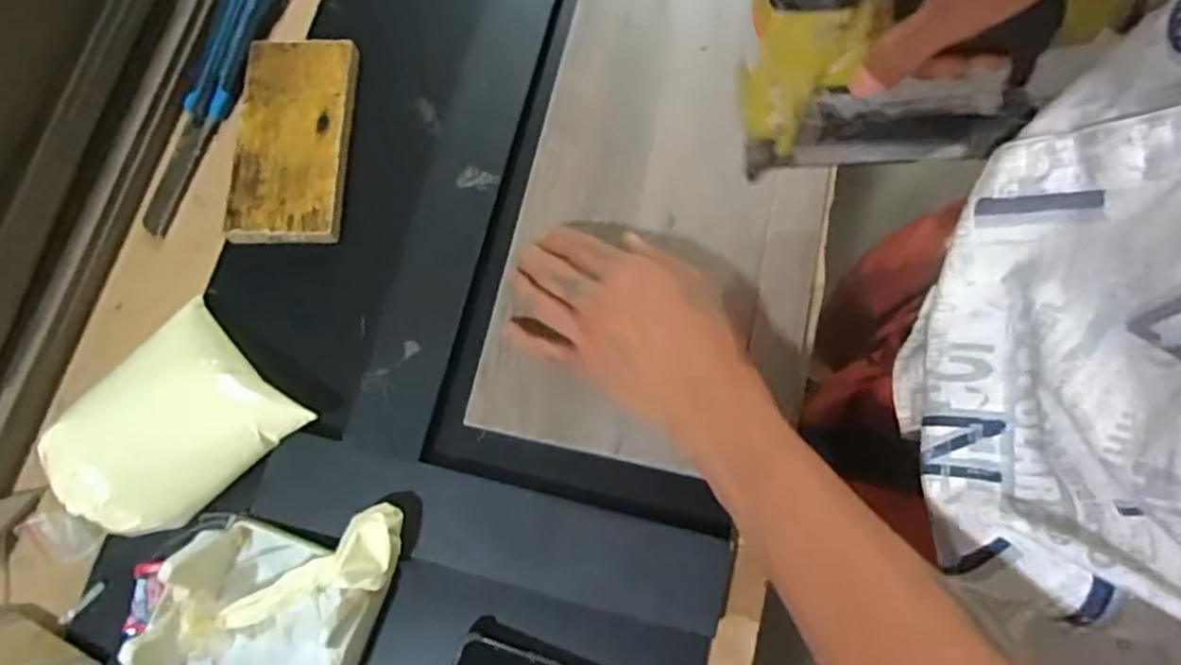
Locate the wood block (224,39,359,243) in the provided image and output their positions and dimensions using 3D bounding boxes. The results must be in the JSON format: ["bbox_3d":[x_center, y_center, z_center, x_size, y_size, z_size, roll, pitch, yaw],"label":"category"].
[{"bbox_3d":[-0.211,-0.139,0.509,0.075,0.015,0.152,1,75,2],"label":"wood block"}]

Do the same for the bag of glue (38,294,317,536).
[{"bbox_3d":[-0.259,0.047,0.432,0.126,0.050,0.120,-40,78,-8],"label":"bag of glue"}]

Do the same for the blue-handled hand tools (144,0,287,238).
[{"bbox_3d":[-0.281,-0.175,0.528,0.037,0.016,0.214,18,76,6],"label":"blue-handled hand tools"}]

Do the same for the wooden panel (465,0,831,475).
[{"bbox_3d":[0.088,-0.237,0.512,0.196,0.022,0.660,12,75,5],"label":"wooden panel"}]

